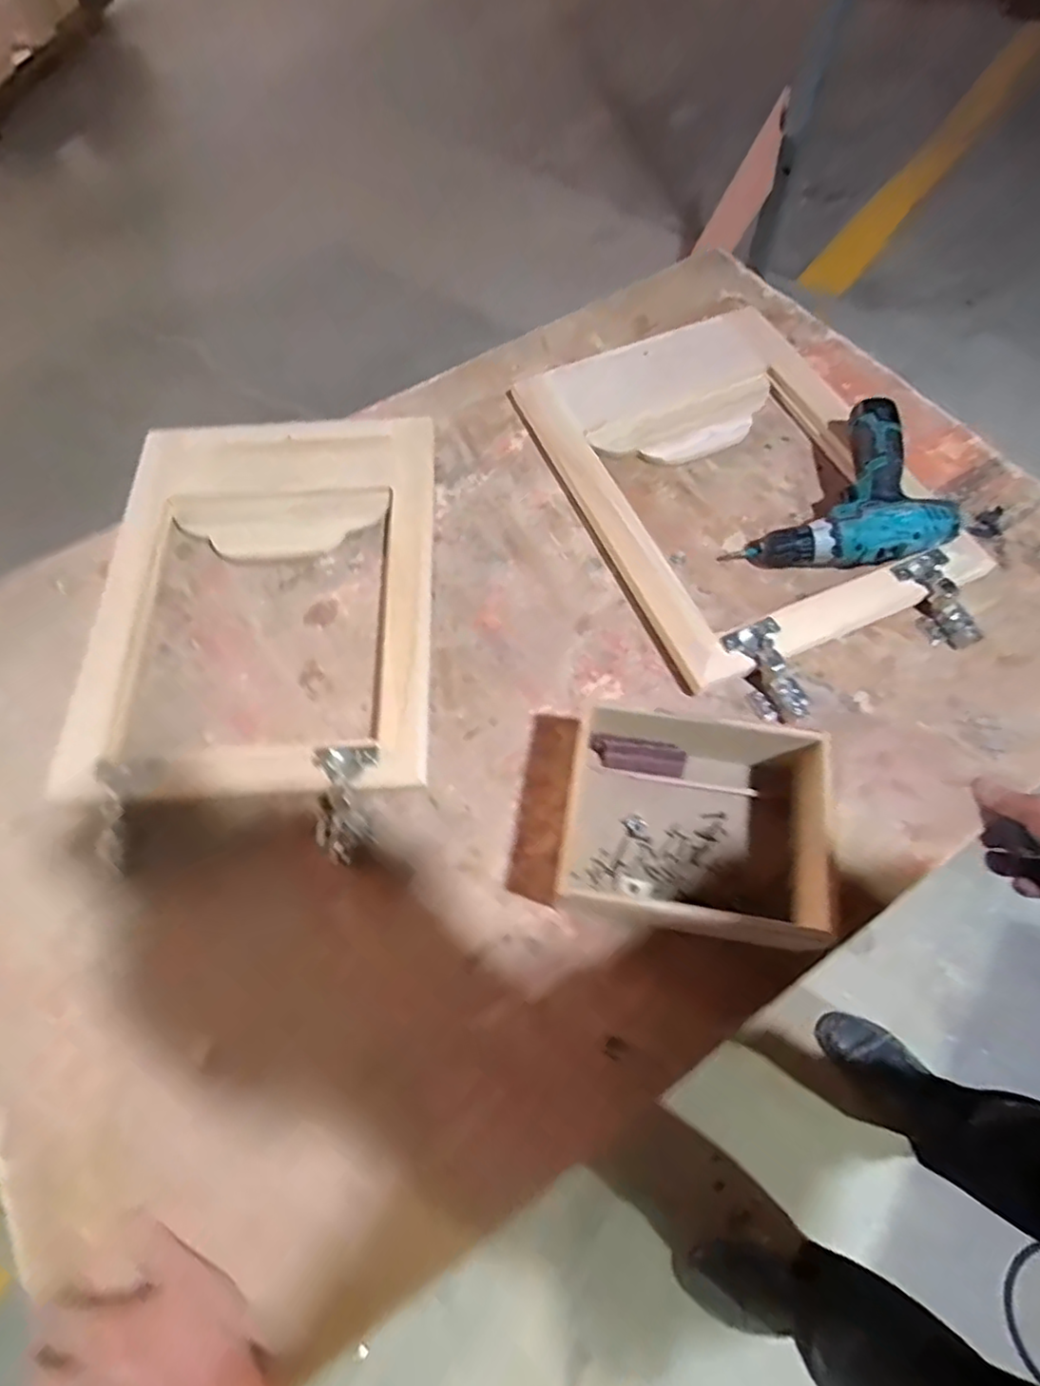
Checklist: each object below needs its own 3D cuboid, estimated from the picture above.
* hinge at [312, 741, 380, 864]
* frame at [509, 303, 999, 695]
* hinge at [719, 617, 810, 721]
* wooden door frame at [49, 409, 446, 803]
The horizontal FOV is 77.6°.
[{"bbox_3d":[-0.161,0.098,0.599,0.057,0.029,0.107,-3,64,0],"label":"hinge"},{"bbox_3d":[0.248,-0.257,0.753,0.361,0.052,0.455,-22,66,-9],"label":"frame"},{"bbox_3d":[0.248,-0.022,0.648,0.059,0.043,0.103,-18,77,-7],"label":"hinge"},{"bbox_3d":[-0.277,-0.119,0.706,0.359,0.035,0.484,-3,64,0],"label":"wooden door frame"}]

